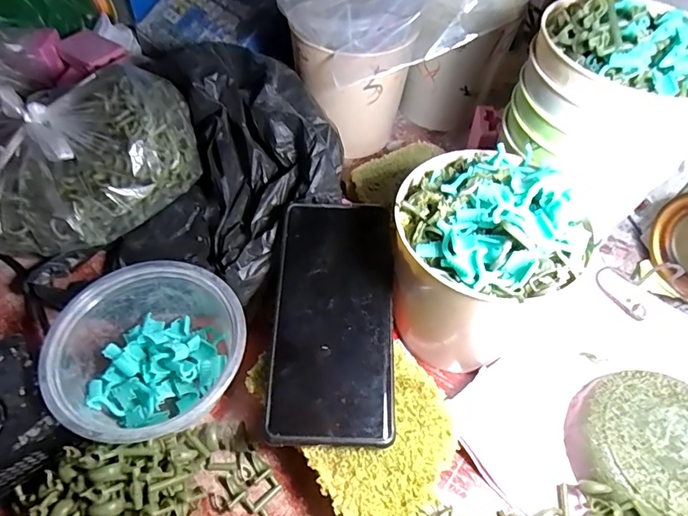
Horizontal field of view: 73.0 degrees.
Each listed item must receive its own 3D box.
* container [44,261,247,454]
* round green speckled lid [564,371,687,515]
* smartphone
[{"bbox_3d":[-0.122,0.065,0.306,0.113,0.063,0.122,1,53,-1],"label":"container"},{"bbox_3d":[0.198,0.123,0.294,0.103,0.031,0.091,38,61,23],"label":"round green speckled lid"},{"bbox_3d":[-0.006,0.035,0.298,0.075,0.006,0.159,3,62,-1],"label":"smartphone"}]

